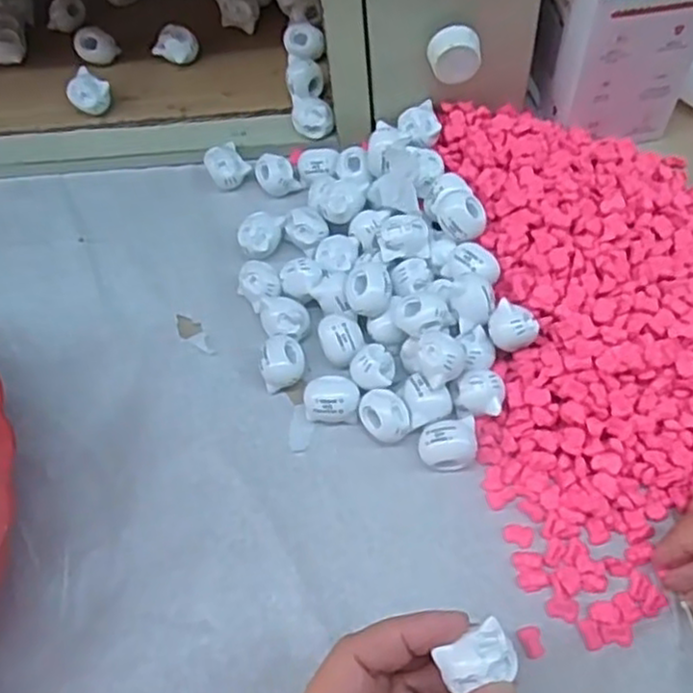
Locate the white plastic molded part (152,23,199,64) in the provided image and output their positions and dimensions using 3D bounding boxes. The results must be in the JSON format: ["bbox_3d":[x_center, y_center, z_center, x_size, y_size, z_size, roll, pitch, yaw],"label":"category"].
[{"bbox_3d":[-0.106,-0.189,0.459,0.024,0.018,0.020,25,64,18],"label":"white plastic molded part"}]

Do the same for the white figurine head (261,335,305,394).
[{"bbox_3d":[-0.031,0.007,0.353,0.020,0.014,0.023,-10,59,-2],"label":"white figurine head"}]

